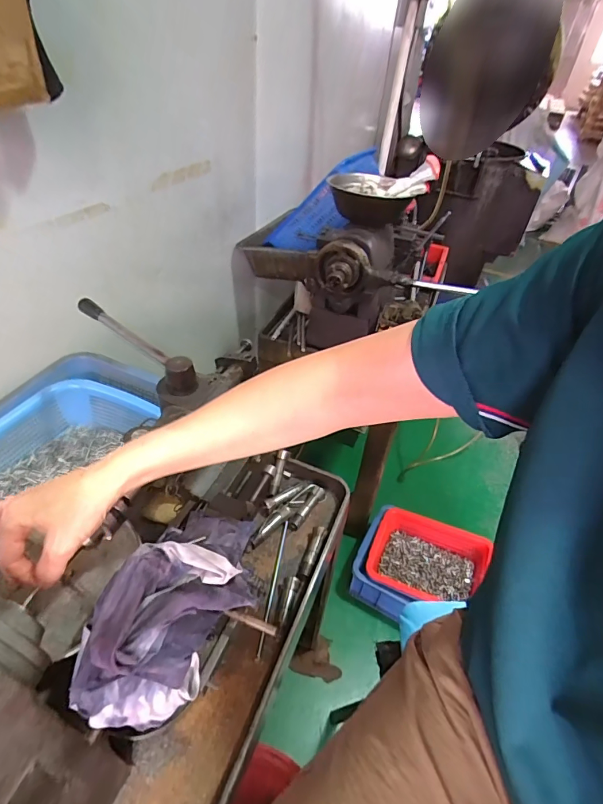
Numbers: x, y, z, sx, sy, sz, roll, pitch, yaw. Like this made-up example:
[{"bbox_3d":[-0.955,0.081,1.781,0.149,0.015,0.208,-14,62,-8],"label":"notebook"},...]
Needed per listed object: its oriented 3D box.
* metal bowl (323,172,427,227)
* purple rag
[{"bbox_3d":[0.146,-0.417,0.851,0.165,0.090,0.165,3,42,-3],"label":"metal bowl"},{"bbox_3d":[-0.103,0.163,0.341,0.091,0.064,0.171,24,46,19],"label":"purple rag"}]

